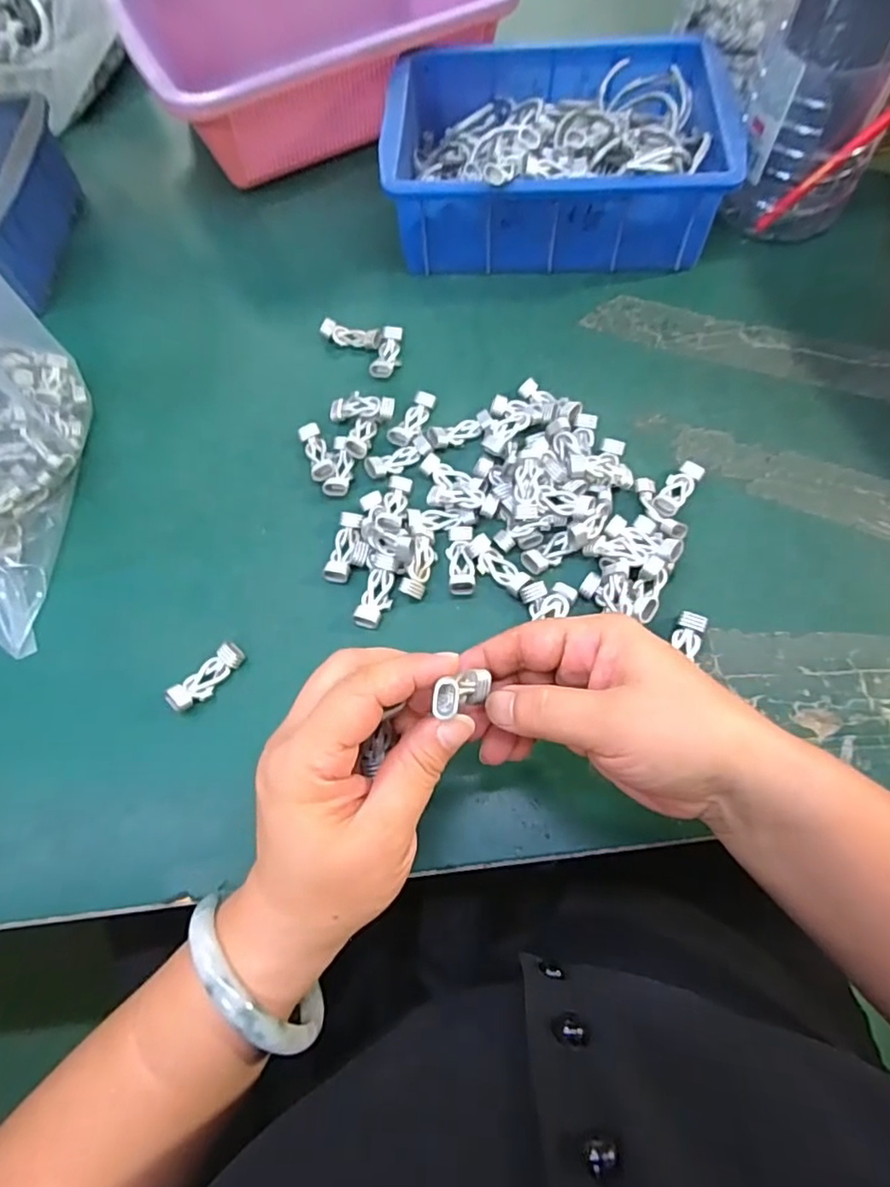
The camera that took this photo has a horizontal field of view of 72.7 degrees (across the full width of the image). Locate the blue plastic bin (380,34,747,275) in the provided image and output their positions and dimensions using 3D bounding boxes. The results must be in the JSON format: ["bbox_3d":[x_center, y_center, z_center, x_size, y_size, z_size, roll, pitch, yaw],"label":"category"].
[{"bbox_3d":[0.081,-0.335,0.461,0.235,0.077,0.169,2,66,4],"label":"blue plastic bin"}]

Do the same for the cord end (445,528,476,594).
[{"bbox_3d":[0.009,-0.020,0.357,0.015,0.007,0.044,-3,66,1],"label":"cord end"}]

